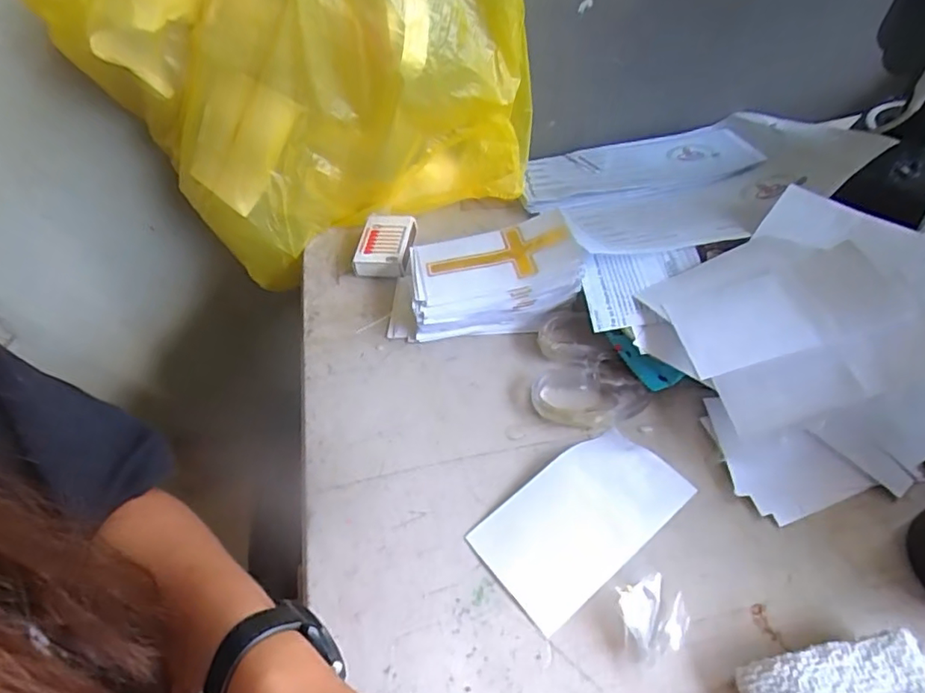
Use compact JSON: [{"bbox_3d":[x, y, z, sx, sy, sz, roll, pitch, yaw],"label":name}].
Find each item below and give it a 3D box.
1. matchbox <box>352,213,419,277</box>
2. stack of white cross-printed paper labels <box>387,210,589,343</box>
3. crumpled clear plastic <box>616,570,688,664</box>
[{"bbox_3d":[-0.056,-0.077,0.439,0.042,0.021,0.054,3,50,12],"label":"matchbox"},{"bbox_3d":[0.012,-0.047,0.392,0.126,0.040,0.073,-12,49,-1],"label":"stack of white cross-printed paper labels"},{"bbox_3d":[0.085,0.120,0.257,0.028,0.013,0.029,-19,49,-8],"label":"crumpled clear plastic"}]

